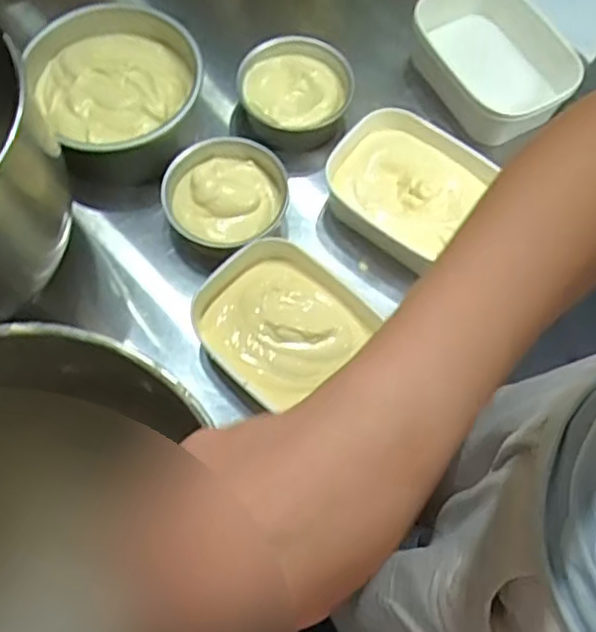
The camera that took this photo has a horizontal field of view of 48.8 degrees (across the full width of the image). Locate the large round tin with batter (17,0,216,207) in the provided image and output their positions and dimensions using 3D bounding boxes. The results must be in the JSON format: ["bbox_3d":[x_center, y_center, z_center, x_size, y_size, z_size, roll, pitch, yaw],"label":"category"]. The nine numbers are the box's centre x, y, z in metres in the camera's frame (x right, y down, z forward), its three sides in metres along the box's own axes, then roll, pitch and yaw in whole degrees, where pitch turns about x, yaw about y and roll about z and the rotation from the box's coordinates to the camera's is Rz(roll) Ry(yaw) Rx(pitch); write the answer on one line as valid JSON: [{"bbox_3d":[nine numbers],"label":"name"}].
[{"bbox_3d":[-0.167,-0.200,0.628,0.152,0.089,0.153,1,68,-3],"label":"large round tin with batter"}]

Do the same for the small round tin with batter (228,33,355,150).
[{"bbox_3d":[-0.006,-0.216,0.639,0.110,0.053,0.105,1,68,-3],"label":"small round tin with batter"}]

